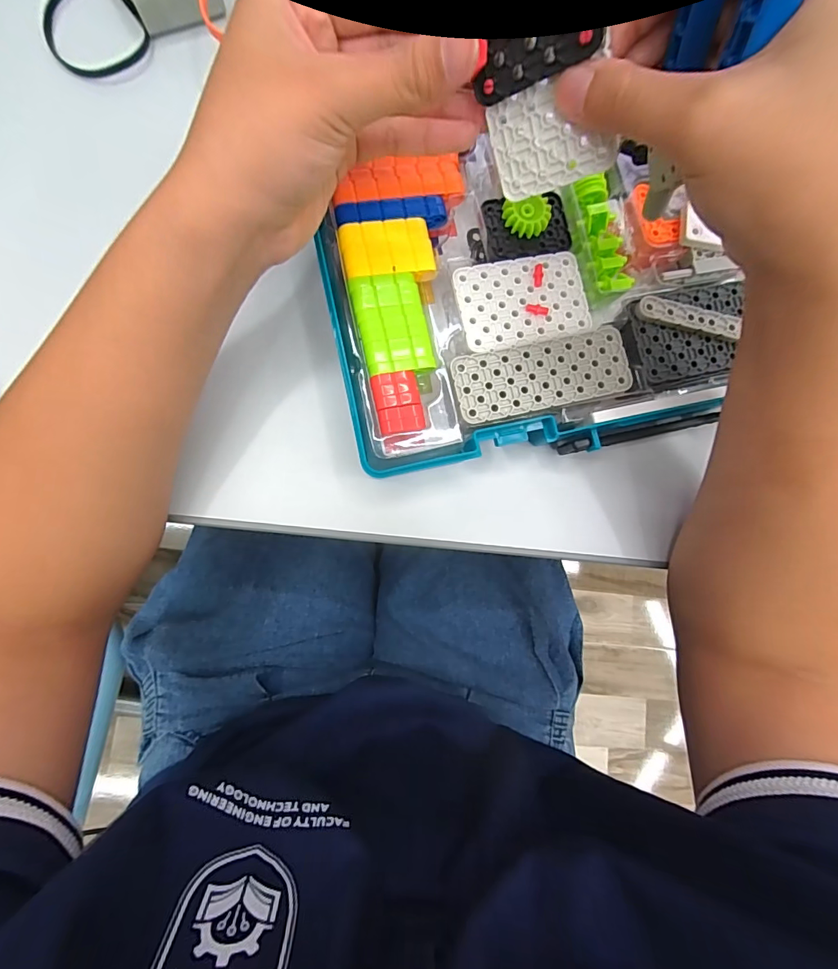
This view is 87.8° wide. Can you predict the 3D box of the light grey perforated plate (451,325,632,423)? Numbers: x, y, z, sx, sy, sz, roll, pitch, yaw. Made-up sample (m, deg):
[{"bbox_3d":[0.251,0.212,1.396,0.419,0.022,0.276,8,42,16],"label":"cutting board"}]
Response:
[{"bbox_3d":[0.069,-0.062,0.243,0.100,0.006,0.038,-13,85,-8],"label":"light grey perforated plate"}]

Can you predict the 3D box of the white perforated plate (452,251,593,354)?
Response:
[{"bbox_3d":[0.060,-0.106,0.250,0.074,0.005,0.049,-12,85,-8],"label":"white perforated plate"}]

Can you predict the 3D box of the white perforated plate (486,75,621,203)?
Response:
[{"bbox_3d":[0.056,-0.148,0.186,0.004,0.048,0.038,-61,138,-36],"label":"white perforated plate"}]

